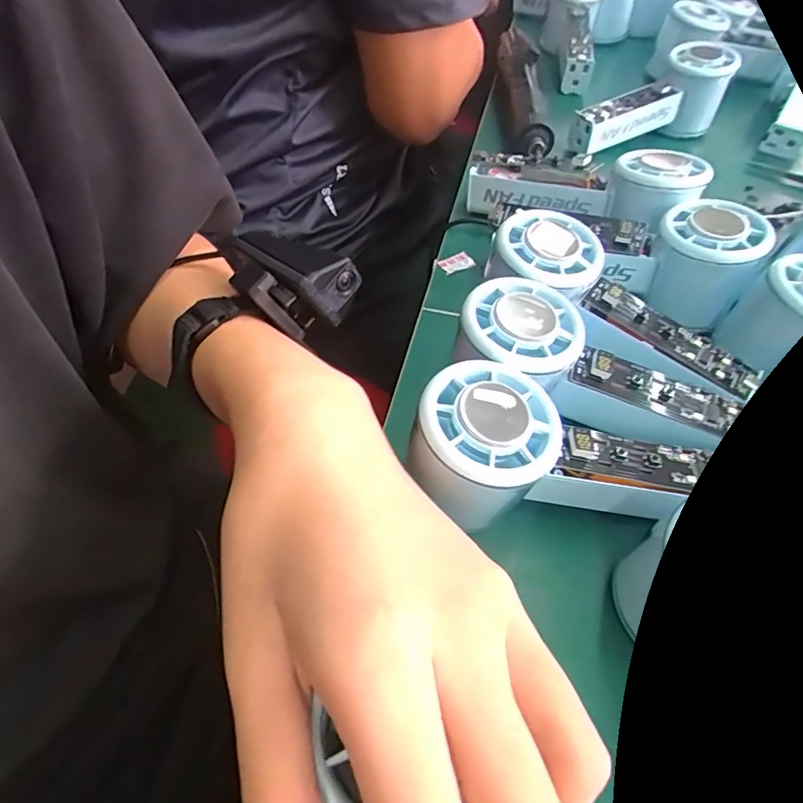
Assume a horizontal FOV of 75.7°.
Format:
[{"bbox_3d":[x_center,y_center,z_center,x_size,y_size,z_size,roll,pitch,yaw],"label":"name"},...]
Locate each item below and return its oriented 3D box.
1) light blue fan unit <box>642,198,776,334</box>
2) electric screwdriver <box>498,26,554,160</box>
[{"bbox_3d":[0.178,-0.084,0.309,0.056,0.053,0.053,26,55,16],"label":"light blue fan unit"},{"bbox_3d":[0.114,-0.296,0.495,0.031,0.042,0.221,3,52,-1],"label":"electric screwdriver"}]

